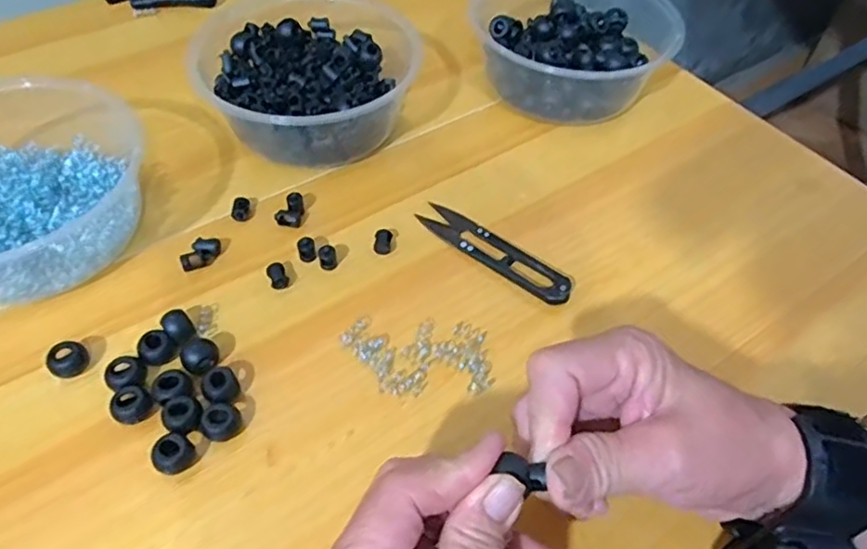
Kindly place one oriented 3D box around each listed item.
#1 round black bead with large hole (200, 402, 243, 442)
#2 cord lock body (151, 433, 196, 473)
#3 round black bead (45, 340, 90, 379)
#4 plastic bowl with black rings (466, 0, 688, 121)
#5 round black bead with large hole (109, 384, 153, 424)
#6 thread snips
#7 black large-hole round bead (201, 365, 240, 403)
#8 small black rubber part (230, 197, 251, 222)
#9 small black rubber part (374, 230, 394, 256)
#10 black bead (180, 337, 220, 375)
[{"bbox_3d":[-0.096,0.068,0.282,0.017,0.012,0.015,-36,62,-25],"label":"round black bead with large hole"},{"bbox_3d":[-0.114,0.079,0.273,0.015,0.013,0.016,1,53,-2],"label":"cord lock body"},{"bbox_3d":[-0.175,0.041,0.299,0.015,0.011,0.017,36,60,22],"label":"round black bead"},{"bbox_3d":[0.094,-0.161,0.442,0.135,0.058,0.135,1,53,-2],"label":"plastic bowl with black rings"},{"bbox_3d":[-0.139,0.060,0.287,0.017,0.011,0.017,1,53,-2],"label":"round black bead with large hole"},{"bbox_3d":[0.034,-0.015,0.353,0.099,0.011,0.022,33,59,20],"label":"thread snips"},{"bbox_3d":[-0.100,0.053,0.293,0.016,0.013,0.017,1,53,-2],"label":"black large-hole round bead"},{"bbox_3d":[-0.113,-0.038,0.366,0.010,0.007,0.015,0,53,-3],"label":"small black rubber part"},{"bbox_3d":[-0.029,-0.019,0.355,0.010,0.007,0.017,3,53,0],"label":"small black rubber part"},{"bbox_3d":[-0.113,0.041,0.302,0.017,0.012,0.016,1,53,-2],"label":"black bead"}]

